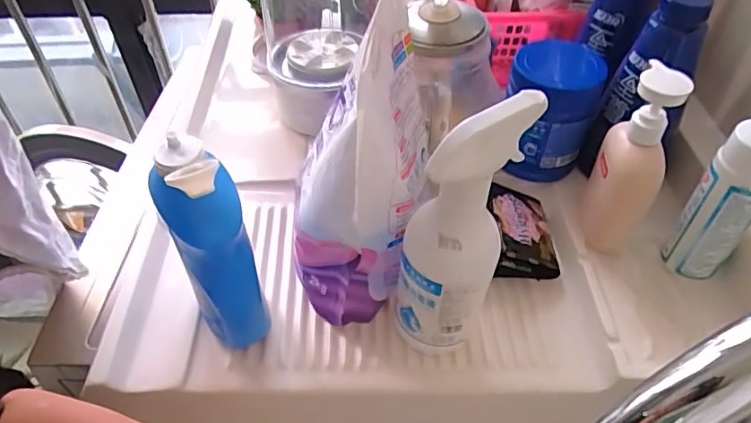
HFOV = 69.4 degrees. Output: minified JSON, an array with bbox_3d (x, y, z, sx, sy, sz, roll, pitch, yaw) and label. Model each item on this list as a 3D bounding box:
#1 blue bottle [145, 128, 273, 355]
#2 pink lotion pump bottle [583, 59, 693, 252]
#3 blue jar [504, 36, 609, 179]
[{"bbox_3d":[-0.116,0.035,0.400,0.049,0.209,0.058,-22,51,-18],"label":"blue bottle"},{"bbox_3d":[0.222,-0.039,0.477,0.056,0.170,0.059,21,51,19],"label":"pink lotion pump bottle"},{"bbox_3d":[0.178,-0.108,0.566,0.087,0.121,0.098,5,47,6],"label":"blue jar"}]

